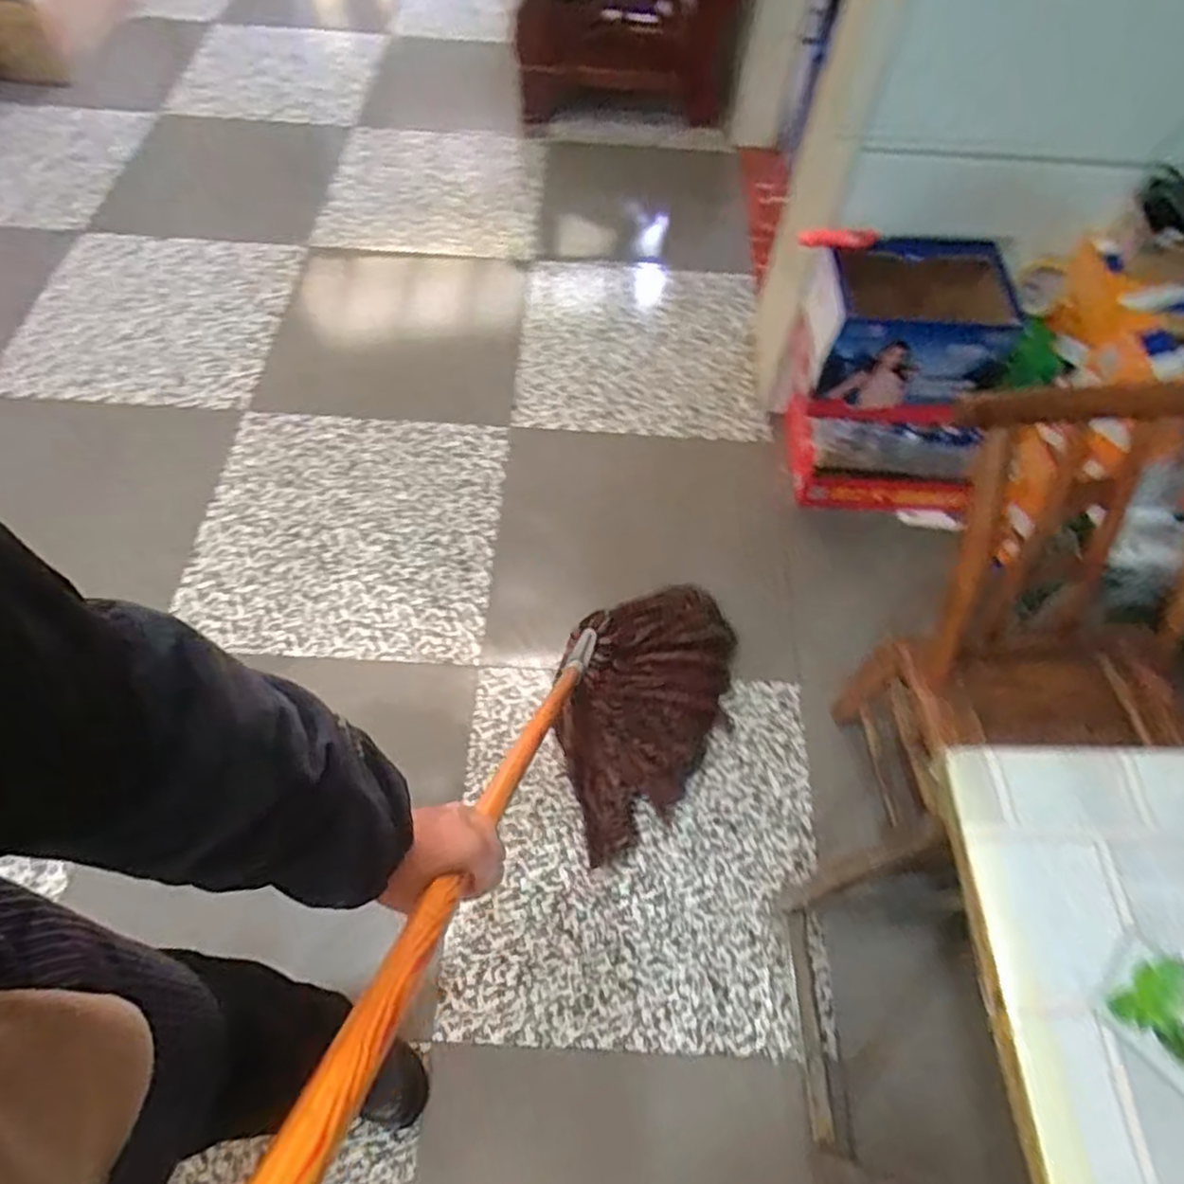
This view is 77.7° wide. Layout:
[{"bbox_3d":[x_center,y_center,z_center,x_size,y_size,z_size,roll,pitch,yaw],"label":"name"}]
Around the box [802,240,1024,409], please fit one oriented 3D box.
[{"bbox_3d":[0.590,-0.492,1.346,0.366,0.188,0.246,8,59,1],"label":"box"}]

